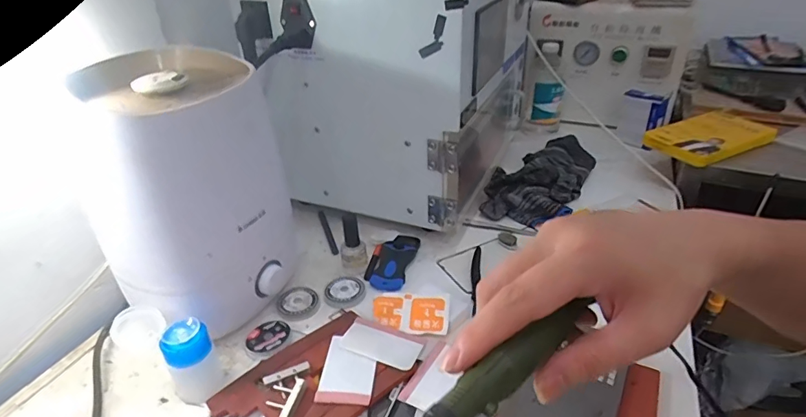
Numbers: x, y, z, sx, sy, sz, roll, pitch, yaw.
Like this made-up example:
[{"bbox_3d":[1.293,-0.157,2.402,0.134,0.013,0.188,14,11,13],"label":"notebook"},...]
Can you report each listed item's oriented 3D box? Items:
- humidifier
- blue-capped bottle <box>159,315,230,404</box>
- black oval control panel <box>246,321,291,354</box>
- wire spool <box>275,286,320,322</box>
[{"bbox_3d":[-0.209,-0.004,0.489,0.165,0.262,0.158,-8,33,-9],"label":"humidifier"},{"bbox_3d":[-0.193,0.142,0.436,0.040,0.074,0.037,-19,34,-26],"label":"blue-capped bottle"},{"bbox_3d":[-0.142,0.135,0.495,0.042,0.009,0.043,4,31,10],"label":"black oval control panel"},{"bbox_3d":[-0.124,0.111,0.553,0.047,0.011,0.047,-2,31,1],"label":"wire spool"}]

